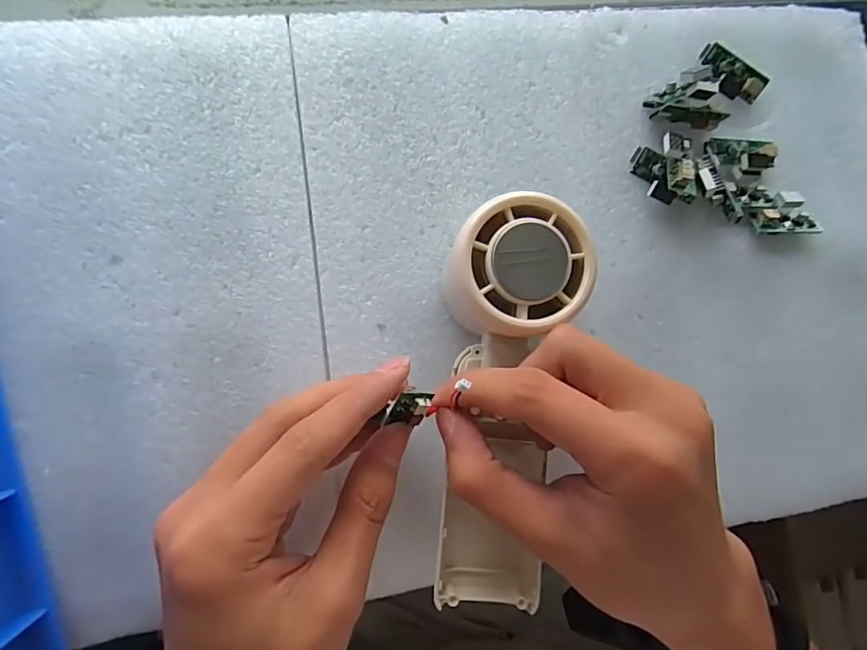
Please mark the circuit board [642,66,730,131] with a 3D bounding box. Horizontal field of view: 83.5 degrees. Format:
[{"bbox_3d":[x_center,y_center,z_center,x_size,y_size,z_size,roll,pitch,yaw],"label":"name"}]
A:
[{"bbox_3d":[0.132,-0.116,0.249,0.039,0.020,0.022,2,87,-9],"label":"circuit board"}]

